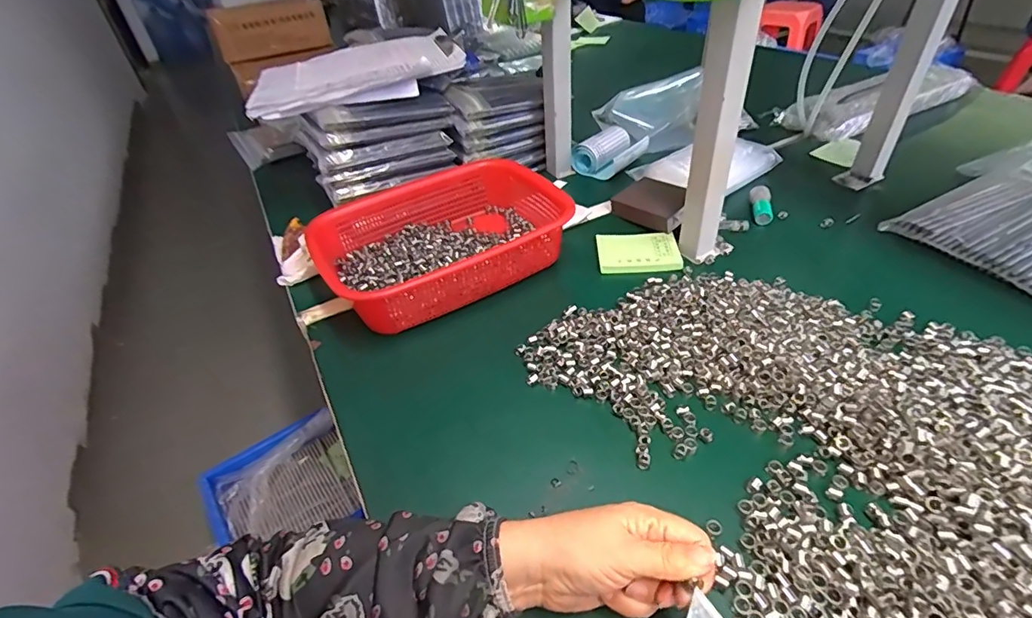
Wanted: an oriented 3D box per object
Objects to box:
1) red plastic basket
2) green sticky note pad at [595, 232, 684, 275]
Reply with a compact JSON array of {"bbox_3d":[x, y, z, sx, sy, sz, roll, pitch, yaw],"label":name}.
[{"bbox_3d":[-0.073,-0.087,0.601,0.296,0.071,0.210,-23,43,-20],"label":"red plastic basket"},{"bbox_3d":[0.148,-0.068,0.600,0.096,0.009,0.073,-2,40,4],"label":"green sticky note pad"}]

